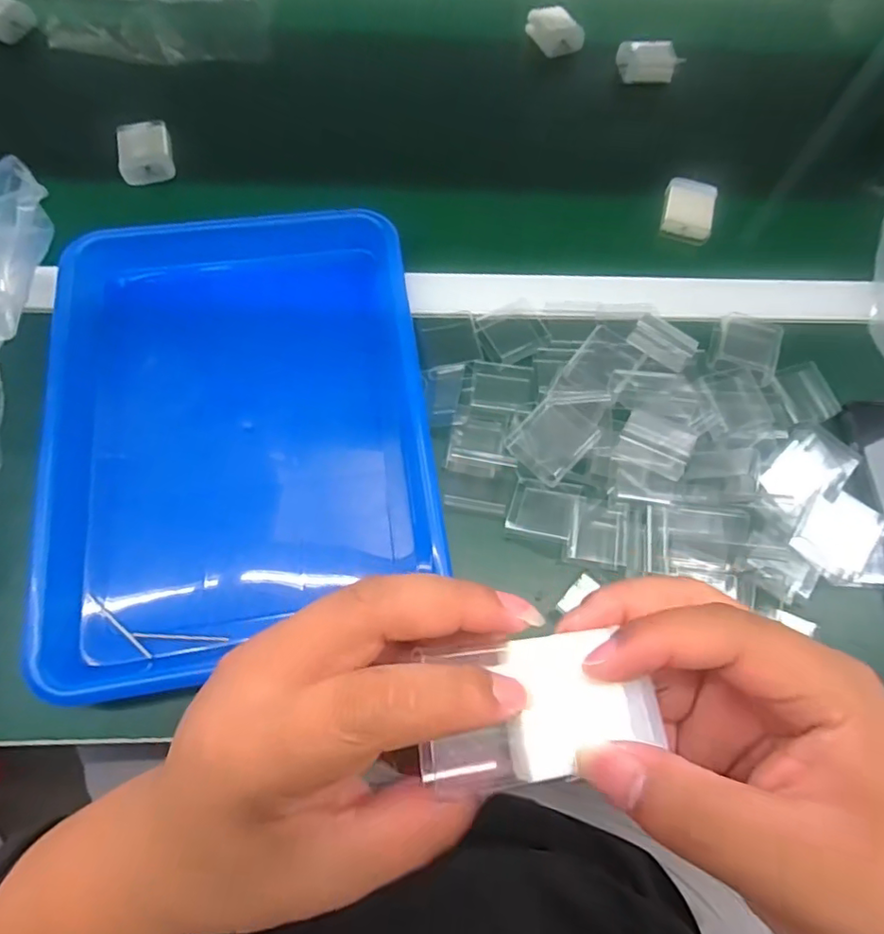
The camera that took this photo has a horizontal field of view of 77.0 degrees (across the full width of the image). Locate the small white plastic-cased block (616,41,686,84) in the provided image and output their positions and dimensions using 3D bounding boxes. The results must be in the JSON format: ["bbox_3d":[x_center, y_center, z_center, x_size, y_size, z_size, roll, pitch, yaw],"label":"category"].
[{"bbox_3d":[0.205,-0.402,0.551,0.056,0.021,0.035,-2,69,-4],"label":"small white plastic-cased block"}]

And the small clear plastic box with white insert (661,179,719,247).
[{"bbox_3d":[0.215,-0.225,0.487,0.043,0.019,0.051,13,69,2],"label":"small clear plastic box with white insert"}]

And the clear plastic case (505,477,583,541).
[{"bbox_3d":[0.070,0.028,0.383,0.044,0.011,0.038,14,69,2],"label":"clear plastic case"}]

